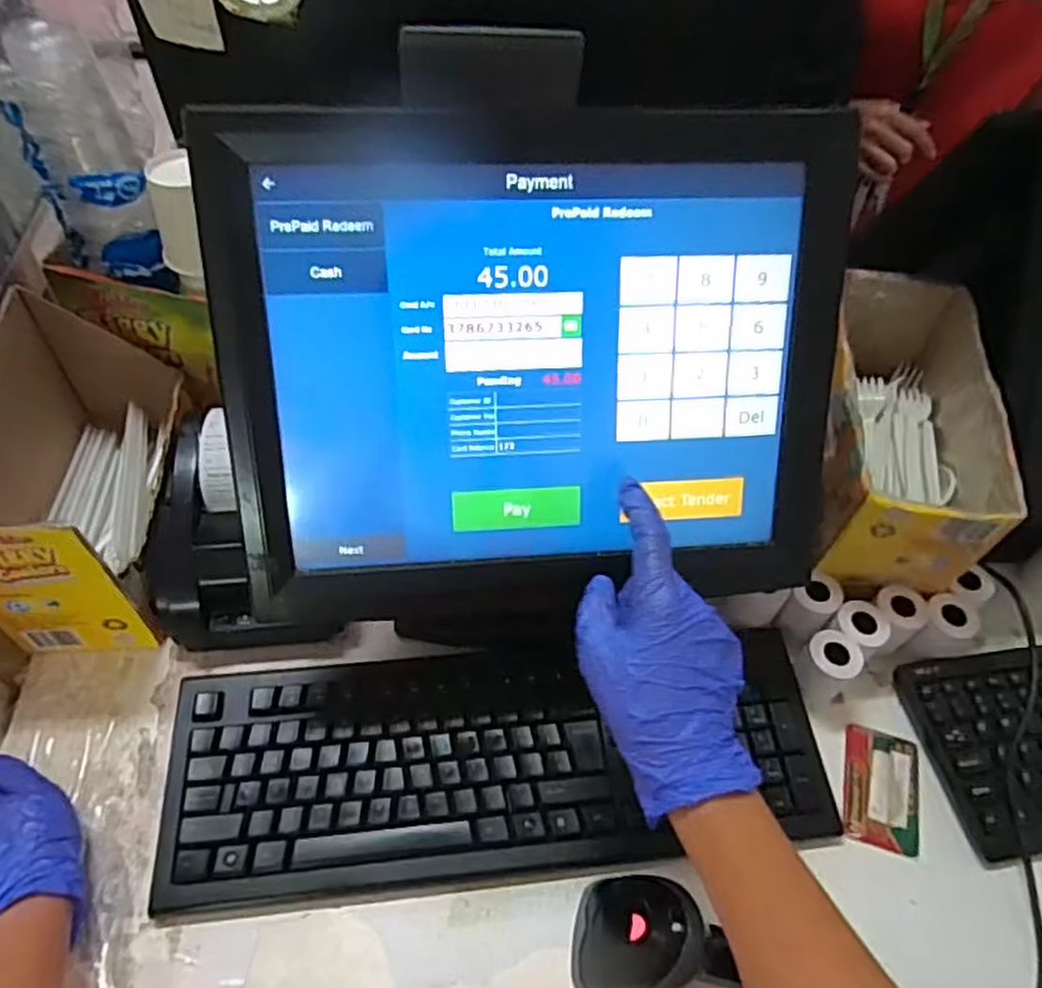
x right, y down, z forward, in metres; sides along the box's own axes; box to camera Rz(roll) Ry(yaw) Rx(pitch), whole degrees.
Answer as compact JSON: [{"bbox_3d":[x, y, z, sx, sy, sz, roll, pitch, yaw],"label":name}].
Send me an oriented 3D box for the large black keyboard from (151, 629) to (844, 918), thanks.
[{"bbox_3d":[-0.011,0.183,0.516,0.449,0.029,0.145,-3,53,-7],"label":"large black keyboard"}]

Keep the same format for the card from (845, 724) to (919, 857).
[{"bbox_3d":[0.261,0.213,0.530,0.053,0.005,0.080,17,56,3],"label":"card"}]

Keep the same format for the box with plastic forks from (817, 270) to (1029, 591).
[{"bbox_3d":[0.299,-0.057,0.590,0.122,0.119,0.243,14,53,7],"label":"box with plastic forks"}]

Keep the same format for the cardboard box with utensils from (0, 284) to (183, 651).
[{"bbox_3d":[-0.335,-0.019,0.557,0.102,0.151,0.226,-3,53,-6],"label":"cardboard box with utensils"}]

